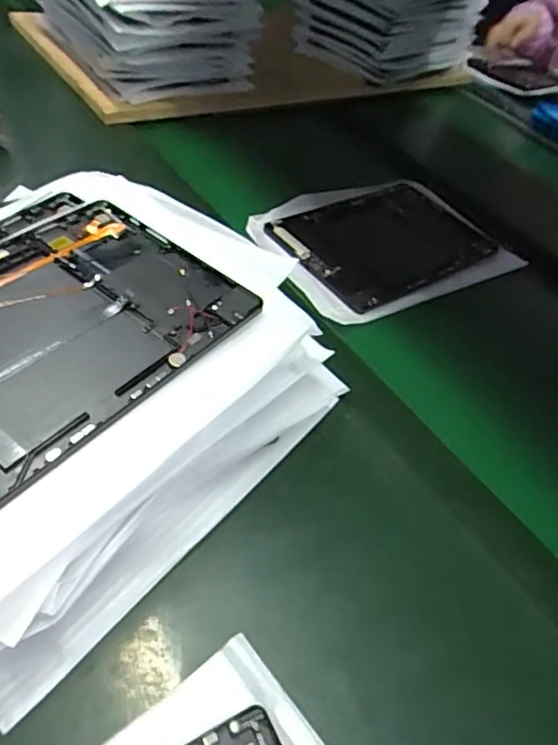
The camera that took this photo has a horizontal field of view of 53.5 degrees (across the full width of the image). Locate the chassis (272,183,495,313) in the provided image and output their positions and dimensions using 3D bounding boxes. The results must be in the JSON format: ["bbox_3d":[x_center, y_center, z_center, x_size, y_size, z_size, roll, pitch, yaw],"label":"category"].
[{"bbox_3d":[0.119,-0.148,0.620,0.226,0.015,0.157,-23,57,-29],"label":"chassis"}]

